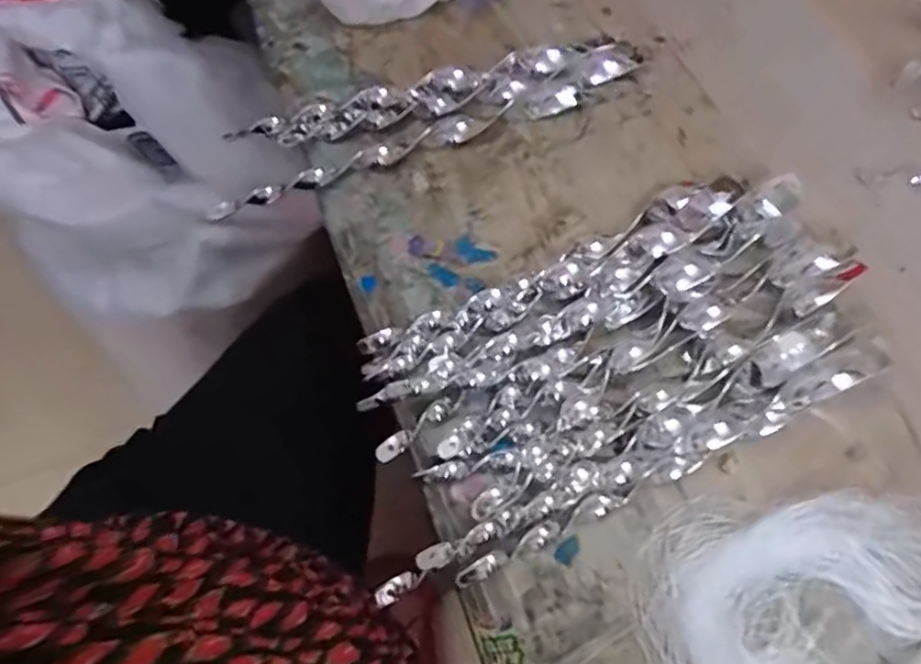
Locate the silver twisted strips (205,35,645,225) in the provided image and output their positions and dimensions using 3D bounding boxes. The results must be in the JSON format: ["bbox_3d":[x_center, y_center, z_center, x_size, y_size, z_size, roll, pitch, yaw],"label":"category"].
[{"bbox_3d":[-0.005,-0.171,0.449,0.335,0.033,0.051,-19,68,-9],"label":"silver twisted strips"}]

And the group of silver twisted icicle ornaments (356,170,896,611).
[{"bbox_3d":[0.100,0.009,0.374,0.330,0.044,0.163,-23,69,-11],"label":"group of silver twisted icicle ornaments"}]

